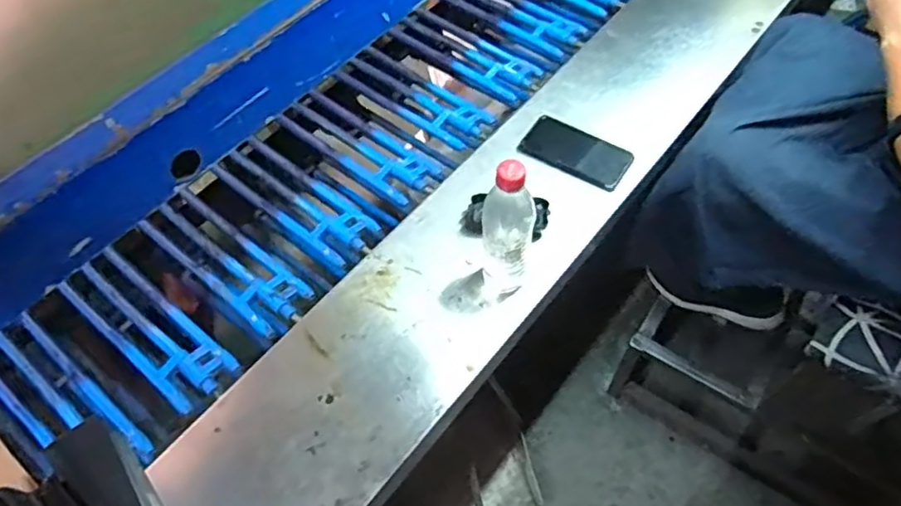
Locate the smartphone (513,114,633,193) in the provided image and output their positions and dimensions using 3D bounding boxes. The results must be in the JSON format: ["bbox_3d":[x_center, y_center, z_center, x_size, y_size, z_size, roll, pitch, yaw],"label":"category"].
[{"bbox_3d":[0.190,-0.151,0.978,0.163,0.014,0.085,29,62,20],"label":"smartphone"}]

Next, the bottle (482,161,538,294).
[{"bbox_3d":[0.071,-0.032,0.777,0.059,0.233,0.077,7,57,7],"label":"bottle"}]

